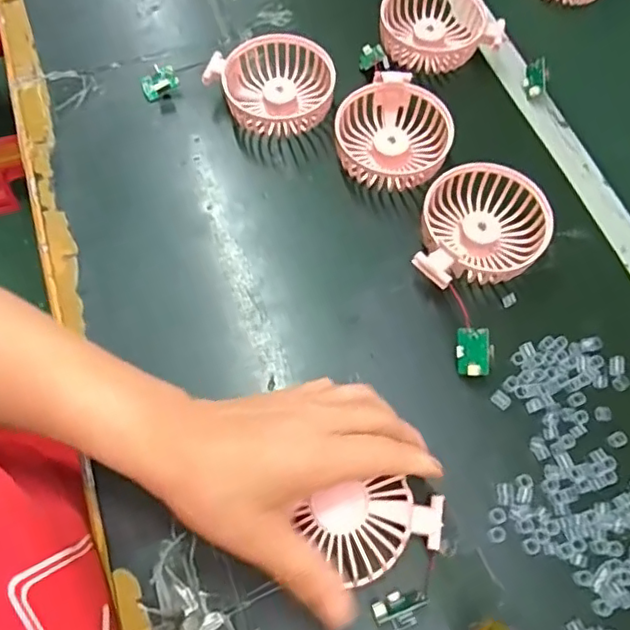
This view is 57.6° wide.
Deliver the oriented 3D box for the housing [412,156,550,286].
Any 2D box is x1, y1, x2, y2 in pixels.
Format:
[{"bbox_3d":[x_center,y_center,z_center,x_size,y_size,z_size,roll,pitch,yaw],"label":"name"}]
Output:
[{"bbox_3d":[0.118,-0.059,0.418,0.086,0.038,0.105,36,71,14],"label":"housing"}]

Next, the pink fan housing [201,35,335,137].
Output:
[{"bbox_3d":[-0.032,-0.191,0.476,0.093,0.036,0.089,0,66,0],"label":"pink fan housing"}]

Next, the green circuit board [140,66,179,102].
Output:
[{"bbox_3d":[-0.133,-0.199,0.489,0.030,0.020,0.020,-19,68,-8],"label":"green circuit board"}]

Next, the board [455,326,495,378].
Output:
[{"bbox_3d":[0.105,0.025,0.376,0.023,0.004,0.031,3,88,18],"label":"board"}]

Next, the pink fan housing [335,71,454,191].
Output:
[{"bbox_3d":[0.065,-0.141,0.456,0.087,0.037,0.088,0,66,0],"label":"pink fan housing"}]

